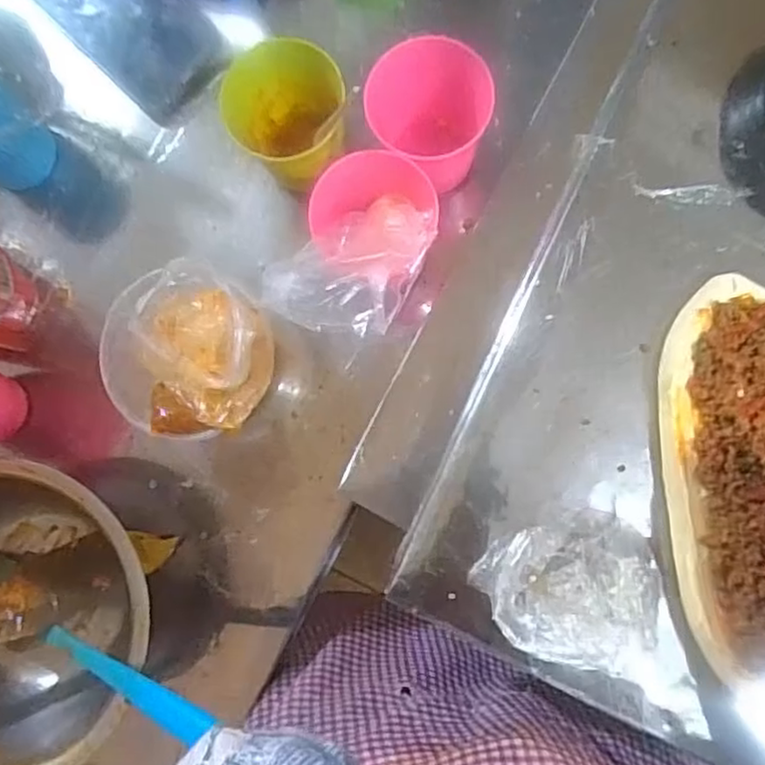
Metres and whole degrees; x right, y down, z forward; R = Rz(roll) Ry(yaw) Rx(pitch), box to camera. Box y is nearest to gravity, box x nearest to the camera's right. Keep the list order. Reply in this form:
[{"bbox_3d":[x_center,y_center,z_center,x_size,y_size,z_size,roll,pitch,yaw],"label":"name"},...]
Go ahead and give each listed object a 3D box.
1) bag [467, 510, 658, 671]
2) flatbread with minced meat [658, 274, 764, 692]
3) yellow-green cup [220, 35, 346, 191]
[{"bbox_3d":[0.101,0.113,0.368,0.095,0.032,0.076,-2,85,5],"label":"bag"},{"bbox_3d":[0.199,0.050,0.363,0.087,0.024,0.207,1,85,5],"label":"flatbread with minced meat"},{"bbox_3d":[-0.060,-0.180,0.451,0.070,0.073,0.085,10,87,6],"label":"yellow-green cup"}]

